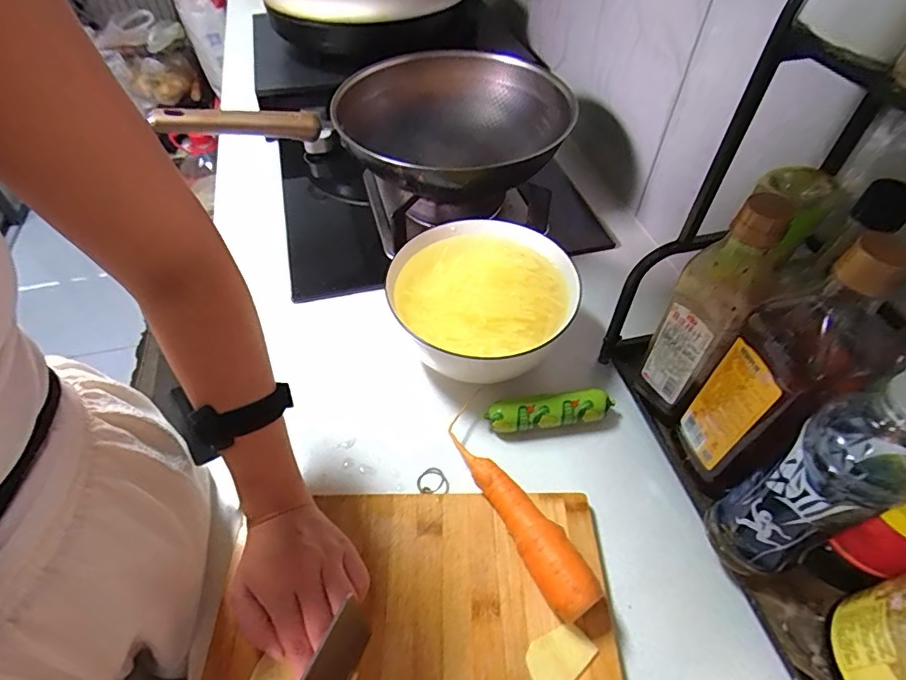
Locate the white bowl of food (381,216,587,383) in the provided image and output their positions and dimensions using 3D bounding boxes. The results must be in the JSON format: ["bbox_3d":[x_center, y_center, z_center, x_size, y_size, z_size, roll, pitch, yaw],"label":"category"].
[{"bbox_3d":[0.030,-0.036,0.559,0.192,0.083,0.190,0,51,0],"label":"white bowl of food"}]

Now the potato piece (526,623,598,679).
[{"bbox_3d":[0.076,0.237,0.376,0.056,0.004,0.035,-34,58,-24],"label":"potato piece"}]

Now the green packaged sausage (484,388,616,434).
[{"bbox_3d":[0.100,0.076,0.518,0.126,0.040,0.030,-9,51,-7],"label":"green packaged sausage"}]

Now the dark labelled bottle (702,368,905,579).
[{"bbox_3d":[0.251,0.090,0.336,0.067,0.226,0.061,-23,54,-17],"label":"dark labelled bottle"}]

